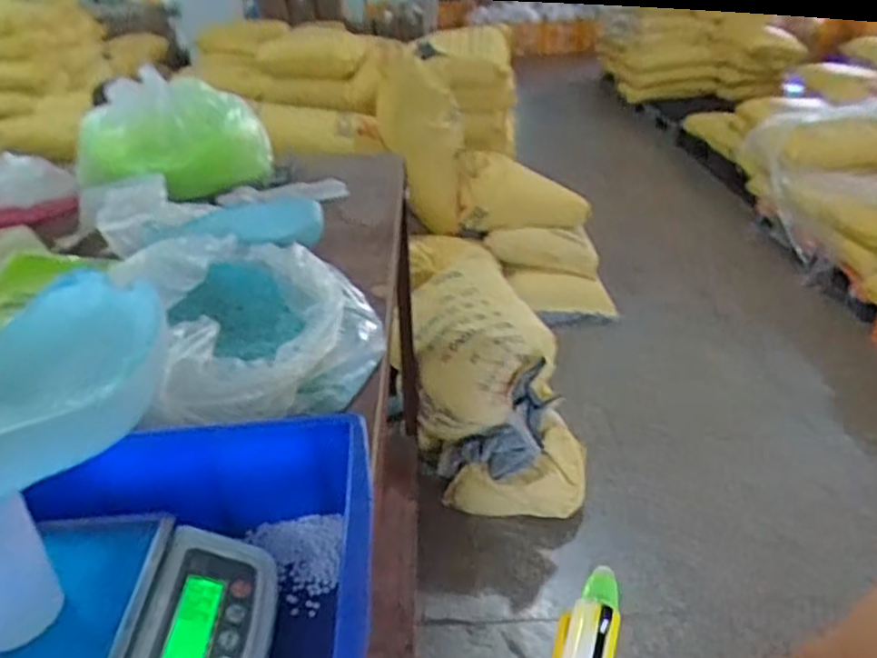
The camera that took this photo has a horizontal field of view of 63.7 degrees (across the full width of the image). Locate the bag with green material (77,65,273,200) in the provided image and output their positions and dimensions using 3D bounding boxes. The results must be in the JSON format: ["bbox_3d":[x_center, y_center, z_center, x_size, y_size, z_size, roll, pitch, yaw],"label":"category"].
[{"bbox_3d":[-0.565,-0.409,1.466,0.403,0.209,0.201,9,31,18],"label":"bag with green material"}]

